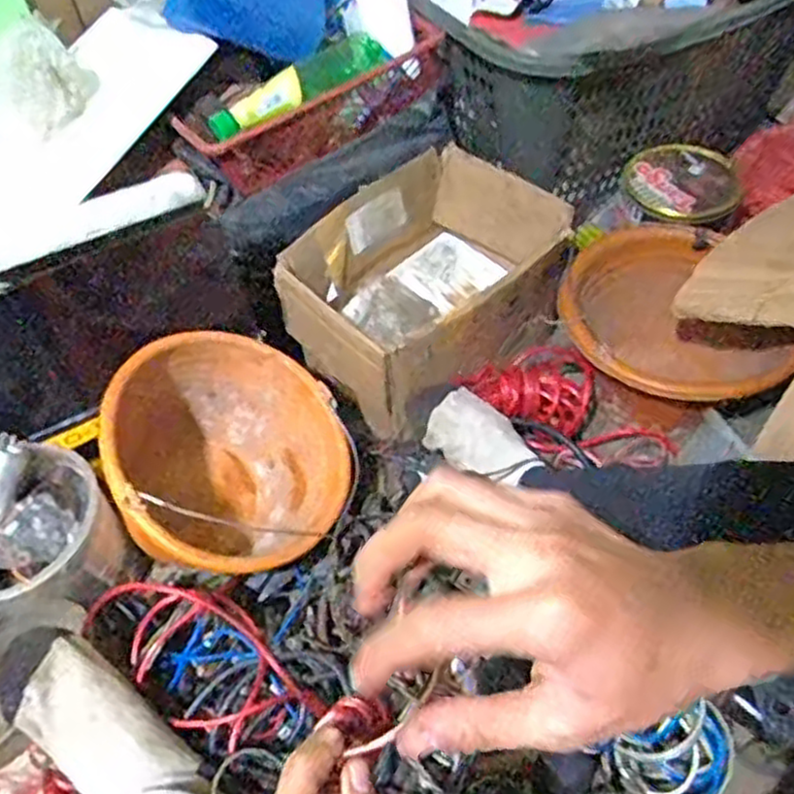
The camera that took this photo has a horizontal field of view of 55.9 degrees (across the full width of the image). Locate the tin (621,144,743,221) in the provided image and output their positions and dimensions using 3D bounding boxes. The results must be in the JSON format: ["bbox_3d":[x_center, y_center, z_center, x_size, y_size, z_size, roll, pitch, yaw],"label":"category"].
[{"bbox_3d":[0.372,-0.281,0.968,0.137,0.022,0.149,-3,54,4],"label":"tin"}]

